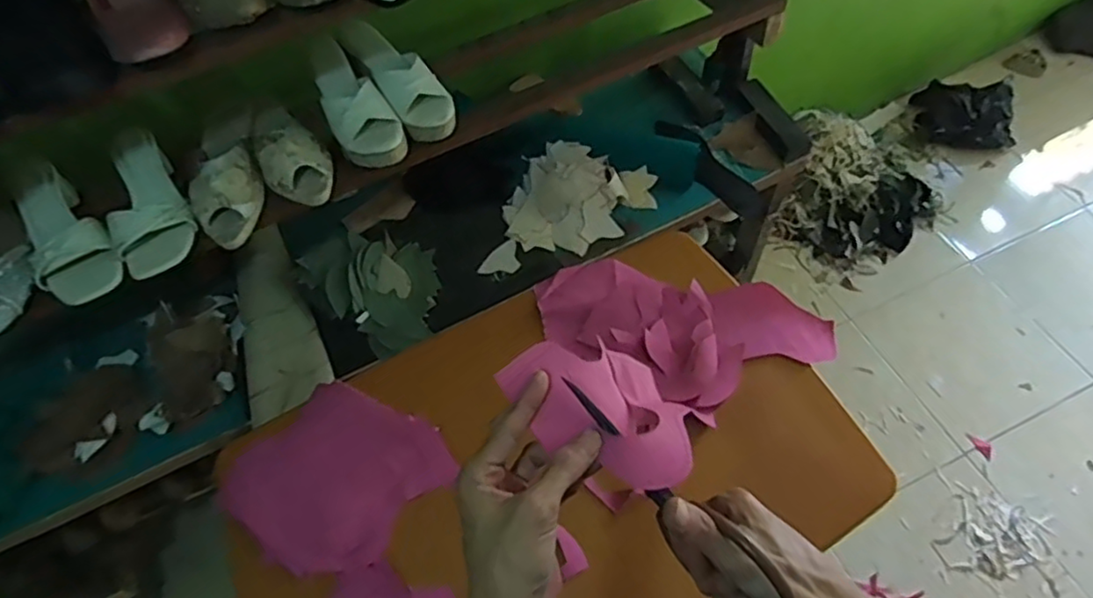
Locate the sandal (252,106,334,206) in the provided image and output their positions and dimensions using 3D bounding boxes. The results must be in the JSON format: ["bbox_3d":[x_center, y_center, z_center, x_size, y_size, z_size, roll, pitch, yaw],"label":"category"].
[{"bbox_3d":[-0.360,-0.218,0.899,0.089,0.067,0.224,-26,59,-11],"label":"sandal"}]

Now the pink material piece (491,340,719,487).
[{"bbox_3d":[0.037,0.083,0.465,0.134,0.068,0.114,-3,64,-10],"label":"pink material piece"}]

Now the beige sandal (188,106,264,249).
[{"bbox_3d":[-0.437,-0.185,0.875,0.086,0.057,0.256,-17,58,-6],"label":"beige sandal"}]

